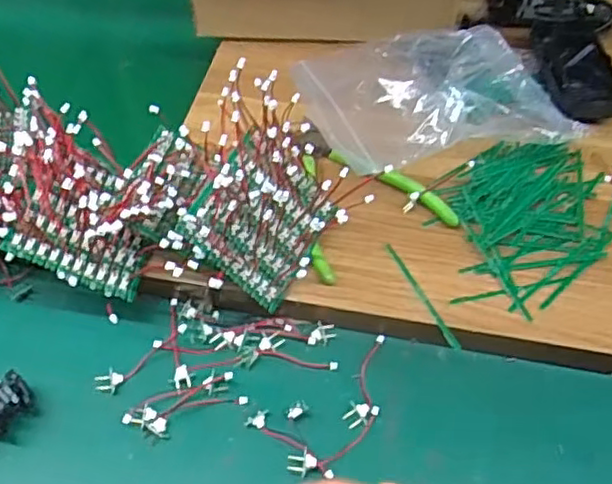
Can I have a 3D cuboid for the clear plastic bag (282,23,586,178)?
[{"bbox_3d":[0.098,-0.124,0.501,0.192,0.046,0.156,-9,52,-7],"label":"clear plastic bag"}]

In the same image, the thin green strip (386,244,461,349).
[{"bbox_3d":[0.074,0.033,0.419,0.005,0.004,0.084,-20,57,-16],"label":"thin green strip"}]

